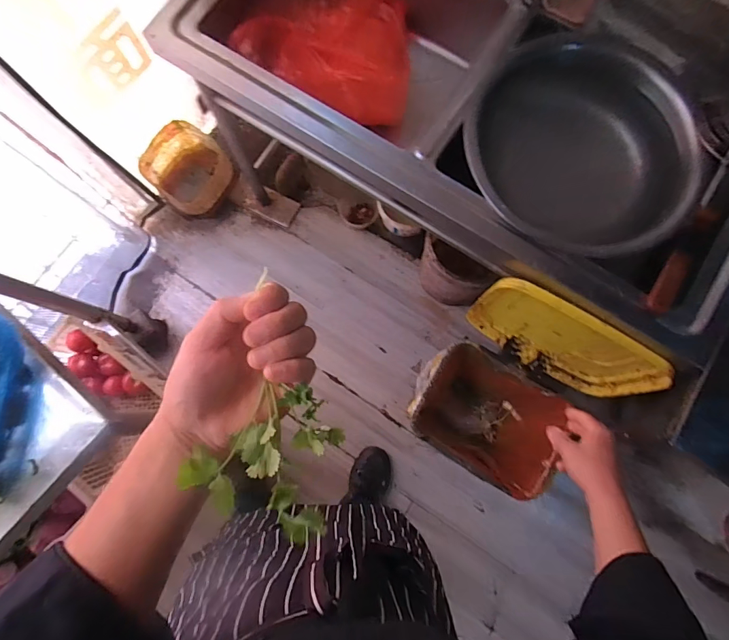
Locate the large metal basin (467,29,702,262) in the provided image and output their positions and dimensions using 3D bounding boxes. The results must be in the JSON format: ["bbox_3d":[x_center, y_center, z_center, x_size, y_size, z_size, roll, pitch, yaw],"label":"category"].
[{"bbox_3d":[0.409,-0.355,0.833,0.416,0.160,0.428,0,78,-1],"label":"large metal basin"}]

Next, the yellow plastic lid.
[{"bbox_3d":[0.409,0.043,0.860,0.364,0.291,0.063,32,79,6],"label":"yellow plastic lid"}]

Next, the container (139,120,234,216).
[{"bbox_3d":[-0.630,-0.544,1.503,0.272,0.187,0.262,40,80,7],"label":"container"}]

